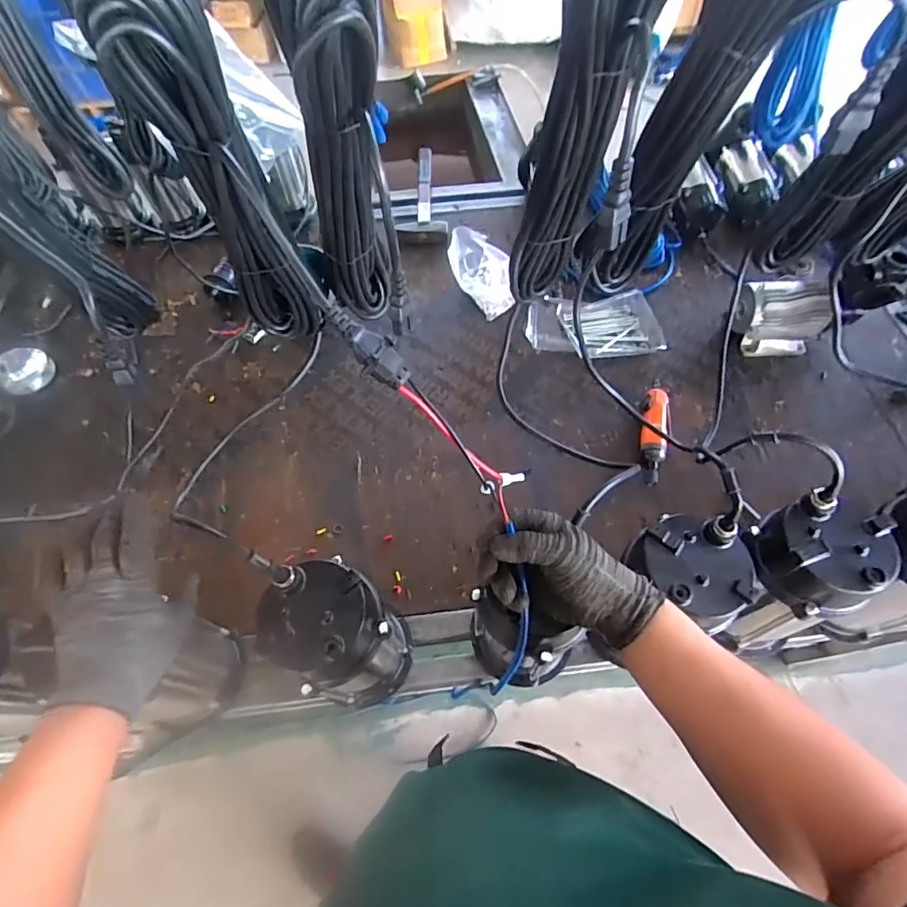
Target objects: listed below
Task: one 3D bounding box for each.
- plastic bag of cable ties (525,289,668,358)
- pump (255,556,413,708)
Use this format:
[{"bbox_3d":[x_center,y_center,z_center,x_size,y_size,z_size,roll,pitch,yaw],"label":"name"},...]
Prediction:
[{"bbox_3d":[0.278,-0.257,1.002,0.259,0.041,0.162,2,62,3],"label":"plastic bag of cable ties"},{"bbox_3d":[-0.124,0.226,0.608,0.116,0.262,0.114,-1,61,1],"label":"pump"}]

